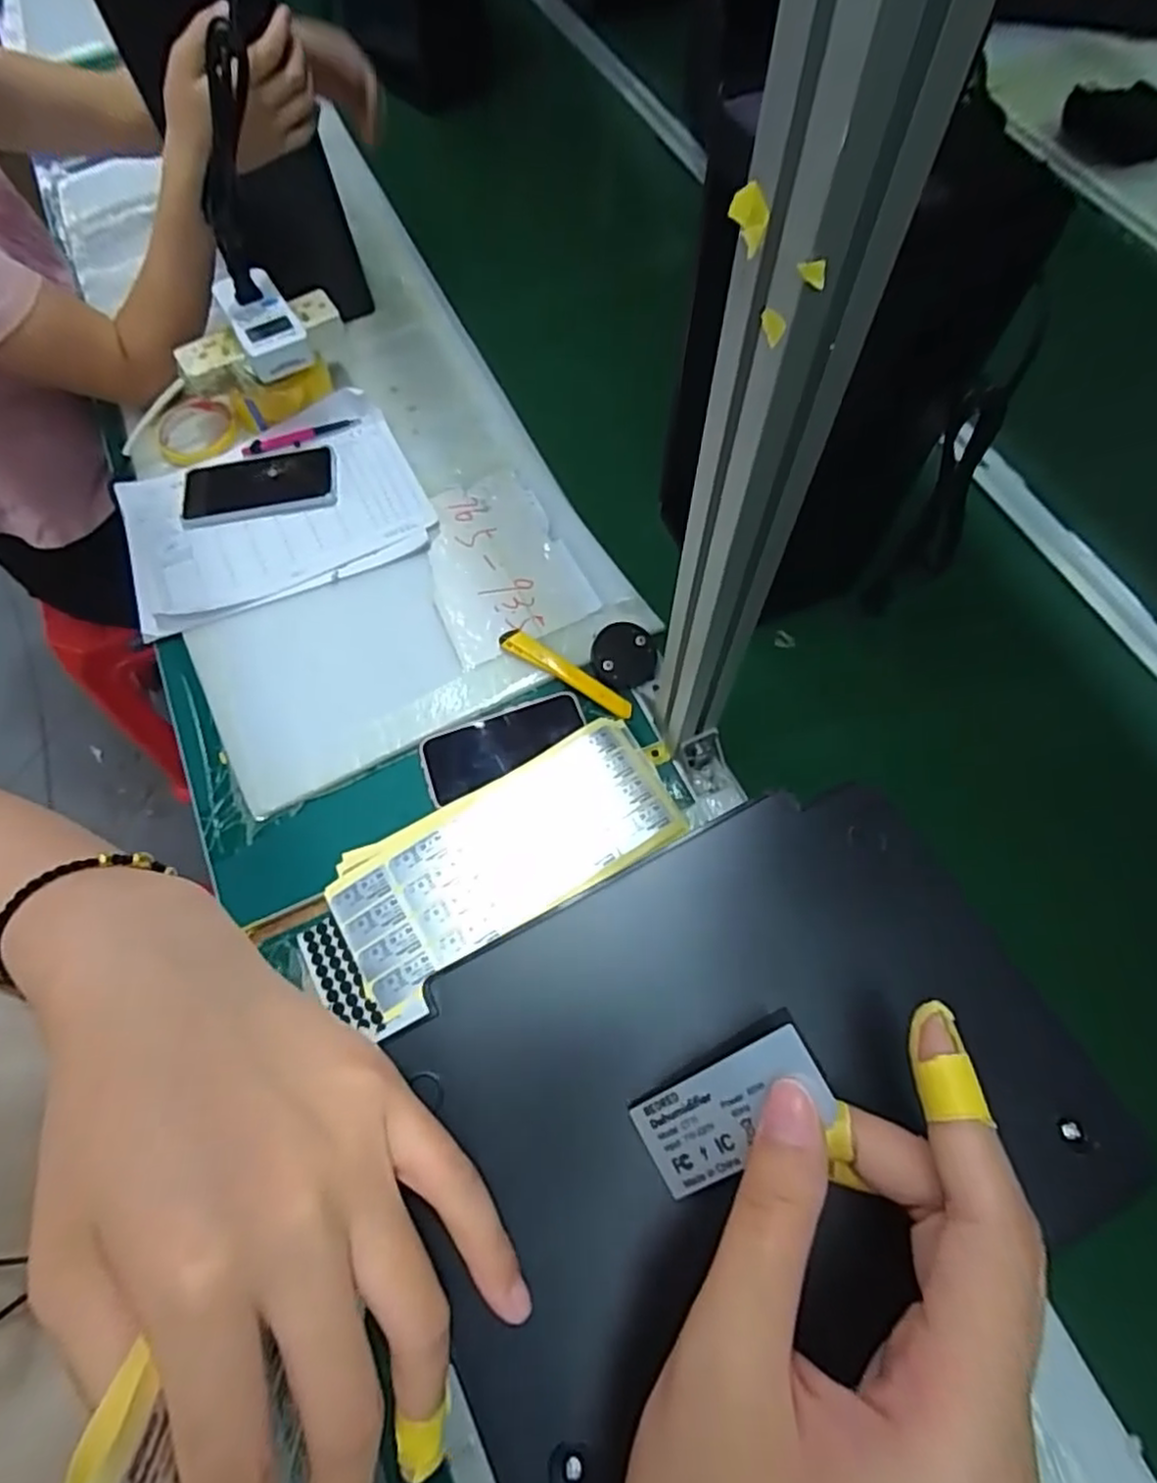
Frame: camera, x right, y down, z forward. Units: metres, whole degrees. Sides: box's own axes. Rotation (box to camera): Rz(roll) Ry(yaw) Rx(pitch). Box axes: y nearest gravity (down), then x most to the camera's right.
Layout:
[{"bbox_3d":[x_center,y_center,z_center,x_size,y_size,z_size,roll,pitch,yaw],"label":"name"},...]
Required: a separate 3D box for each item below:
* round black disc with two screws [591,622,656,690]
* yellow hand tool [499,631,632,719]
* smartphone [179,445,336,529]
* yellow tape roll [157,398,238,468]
[{"bbox_3d":[0.042,-0.079,0.640,0.059,0.016,0.058,-1,67,2],"label":"round black disc with two screws"},{"bbox_3d":[-0.011,-0.064,0.639,0.135,0.012,0.022,31,70,13],"label":"yellow hand tool"},{"bbox_3d":[-0.339,-0.271,0.742,0.163,0.011,0.085,-7,67,-2],"label":"smartphone"},{"bbox_3d":[-0.429,-0.346,0.780,0.086,0.016,0.097,-14,67,-5],"label":"yellow tape roll"}]

